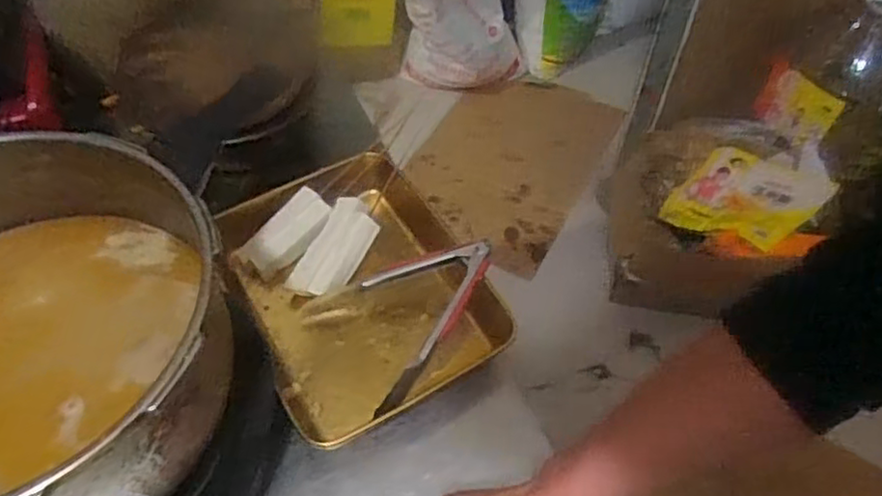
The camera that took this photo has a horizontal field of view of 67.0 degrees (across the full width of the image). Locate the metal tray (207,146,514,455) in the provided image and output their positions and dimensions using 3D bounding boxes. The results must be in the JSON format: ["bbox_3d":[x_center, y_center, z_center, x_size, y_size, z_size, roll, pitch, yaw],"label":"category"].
[{"bbox_3d":[-0.091,0.043,0.758,0.251,0.074,0.301,-25,57,-18],"label":"metal tray"}]

